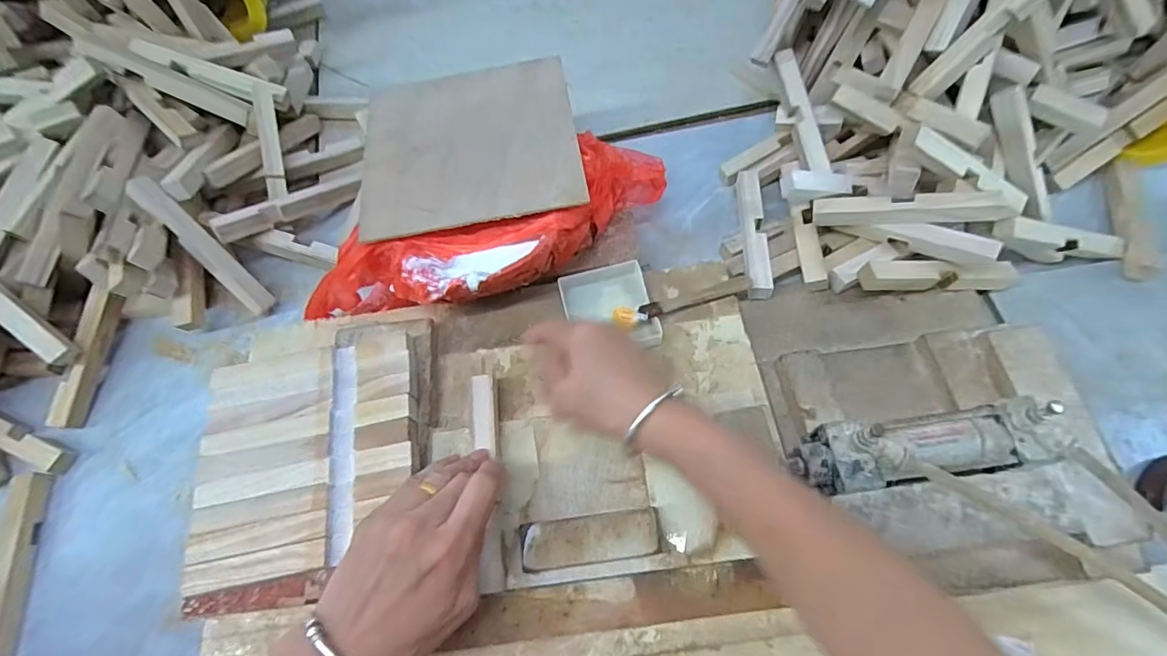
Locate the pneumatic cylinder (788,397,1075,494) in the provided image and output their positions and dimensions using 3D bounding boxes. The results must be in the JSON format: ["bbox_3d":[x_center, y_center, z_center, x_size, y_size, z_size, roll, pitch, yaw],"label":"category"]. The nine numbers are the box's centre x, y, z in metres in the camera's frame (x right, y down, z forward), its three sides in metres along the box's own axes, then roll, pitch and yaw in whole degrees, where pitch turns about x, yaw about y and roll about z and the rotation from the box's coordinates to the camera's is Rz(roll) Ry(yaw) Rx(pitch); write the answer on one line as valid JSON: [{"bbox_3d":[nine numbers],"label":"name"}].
[{"bbox_3d":[0.225,0.076,0.335,0.162,0.039,0.044,-7,65,-1],"label":"pneumatic cylinder"}]

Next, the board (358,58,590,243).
[{"bbox_3d":[-0.095,-0.160,0.434,0.175,0.009,0.186,-8,60,-3],"label":"board"}]

